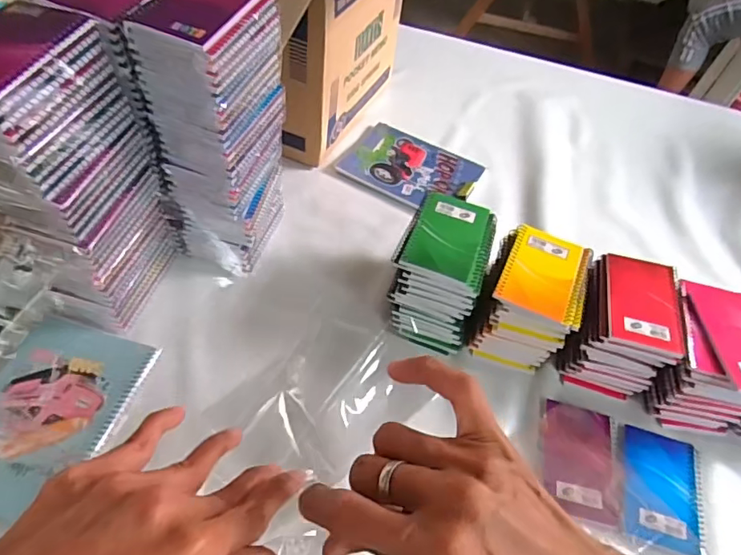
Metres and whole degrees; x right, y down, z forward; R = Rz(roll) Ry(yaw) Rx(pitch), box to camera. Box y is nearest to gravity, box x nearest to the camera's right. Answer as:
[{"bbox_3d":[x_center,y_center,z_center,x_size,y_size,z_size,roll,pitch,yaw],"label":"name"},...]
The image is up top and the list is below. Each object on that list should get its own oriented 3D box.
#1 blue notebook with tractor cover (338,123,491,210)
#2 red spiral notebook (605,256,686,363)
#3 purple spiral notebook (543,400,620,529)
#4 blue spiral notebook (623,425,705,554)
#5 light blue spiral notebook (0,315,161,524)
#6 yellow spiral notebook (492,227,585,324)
[{"bbox_3d":[0.075,-0.189,0.908,0.214,0.015,0.168,25,53,13],"label":"blue notebook with tractor cover"},{"bbox_3d":[0.324,0.031,0.630,0.088,0.019,0.134,16,51,2],"label":"red spiral notebook"},{"bbox_3d":[0.242,0.209,0.613,0.081,0.014,0.130,14,51,4],"label":"purple spiral notebook"},{"bbox_3d":[0.332,0.238,0.602,0.089,0.013,0.131,19,52,8],"label":"blue spiral notebook"},{"bbox_3d":[-0.355,0.143,0.584,0.148,0.014,0.223,17,51,6],"label":"light blue spiral notebook"},{"bbox_3d":[0.206,-0.008,0.641,0.086,0.012,0.128,22,52,10],"label":"yellow spiral notebook"}]

